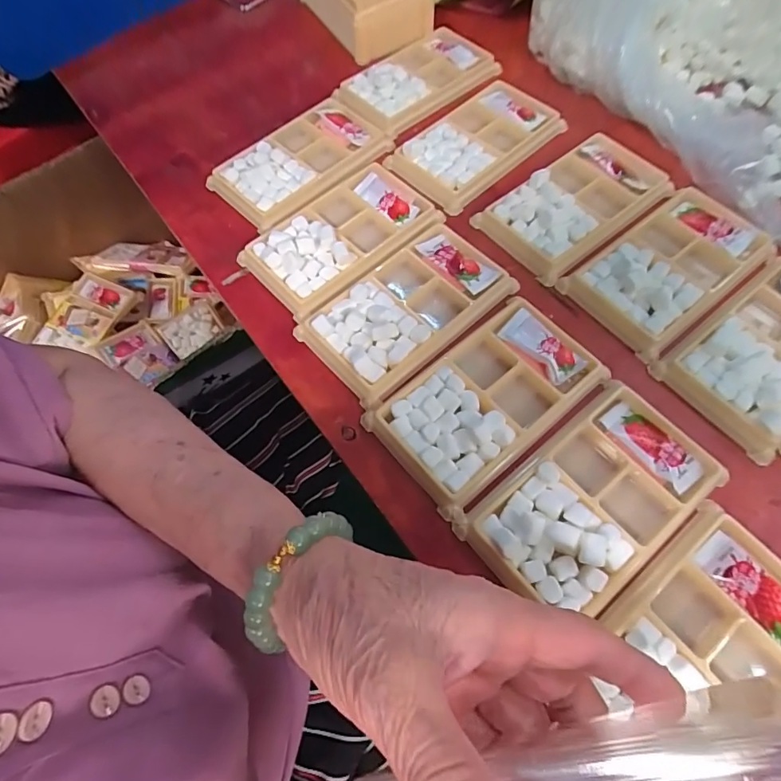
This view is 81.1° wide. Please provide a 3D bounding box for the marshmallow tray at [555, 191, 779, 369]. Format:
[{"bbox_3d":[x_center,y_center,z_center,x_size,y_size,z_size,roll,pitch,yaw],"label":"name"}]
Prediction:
[{"bbox_3d":[0.190,-0.086,0.312,0.130,0.016,0.080,-37,70,-14],"label":"marshmallow tray"}]

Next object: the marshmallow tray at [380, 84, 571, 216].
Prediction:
[{"bbox_3d":[0.068,-0.204,0.374,0.138,0.016,0.081,-42,71,-16],"label":"marshmallow tray"}]

